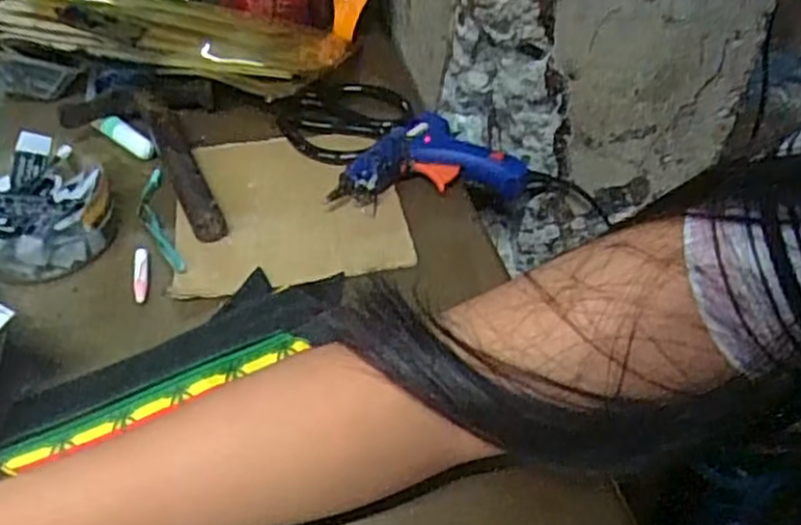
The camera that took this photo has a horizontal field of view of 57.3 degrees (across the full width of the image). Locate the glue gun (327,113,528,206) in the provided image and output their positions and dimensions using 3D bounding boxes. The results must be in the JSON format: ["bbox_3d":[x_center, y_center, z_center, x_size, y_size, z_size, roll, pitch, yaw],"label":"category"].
[{"bbox_3d":[0.019,-0.080,0.542,0.133,0.030,0.071,-8,45,-4],"label":"glue gun"}]

